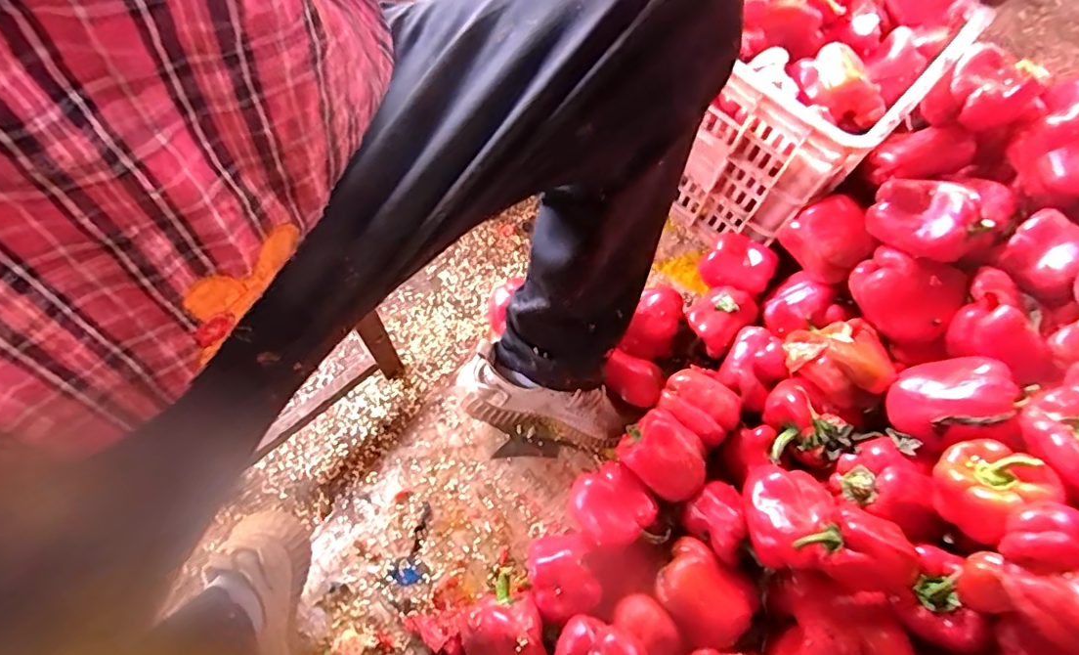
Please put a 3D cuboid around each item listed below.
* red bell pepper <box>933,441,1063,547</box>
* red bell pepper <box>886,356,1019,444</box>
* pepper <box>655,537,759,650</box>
[{"bbox_3d":[0.415,0.149,0.517,0.075,0.078,0.081,-21,70,-10],"label":"red bell pepper"},{"bbox_3d":[0.434,0.084,0.586,0.095,0.103,0.067,-52,122,-40],"label":"red bell pepper"},{"bbox_3d":[0.175,0.287,0.599,0.088,0.062,0.083,36,71,12],"label":"pepper"}]

